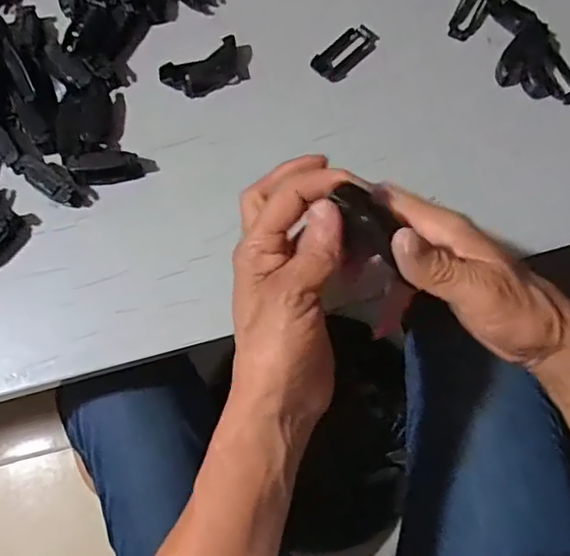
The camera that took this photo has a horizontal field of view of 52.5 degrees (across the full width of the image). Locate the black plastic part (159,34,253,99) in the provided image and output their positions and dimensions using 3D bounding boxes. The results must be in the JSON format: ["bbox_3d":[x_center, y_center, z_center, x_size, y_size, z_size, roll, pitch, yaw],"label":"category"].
[{"bbox_3d":[-0.057,-0.156,0.431,0.069,0.010,0.032,-22,74,-6],"label":"black plastic part"}]

